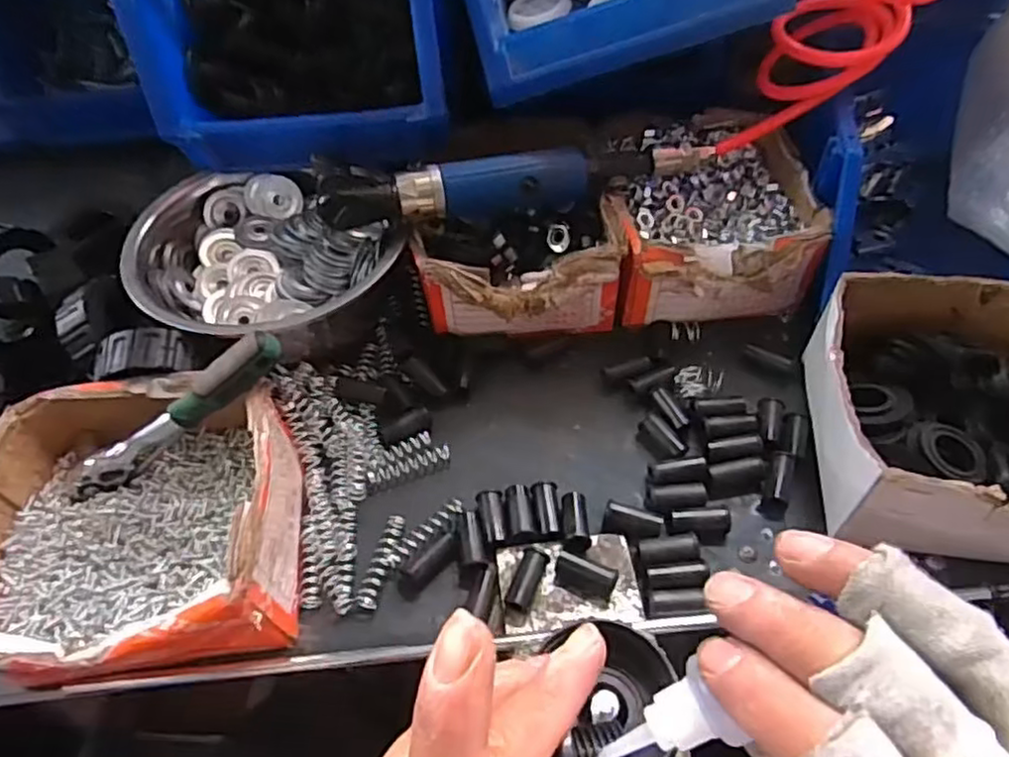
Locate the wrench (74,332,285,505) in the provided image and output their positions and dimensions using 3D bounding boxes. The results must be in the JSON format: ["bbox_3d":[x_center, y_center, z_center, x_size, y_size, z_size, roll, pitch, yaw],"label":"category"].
[{"bbox_3d":[-0.181,0.022,0.376,0.145,0.026,0.017,-35,53,13],"label":"wrench"}]

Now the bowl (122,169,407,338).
[{"bbox_3d":[-0.160,-0.082,0.481,0.180,0.067,0.154,-8,52,-4],"label":"bowl"}]

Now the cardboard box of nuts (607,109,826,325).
[{"bbox_3d":[0.141,-0.120,0.502,0.138,0.073,0.171,-4,52,-1],"label":"cardboard box of nuts"}]

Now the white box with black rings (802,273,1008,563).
[{"bbox_3d":[0.251,0.023,0.383,0.145,0.075,0.153,4,52,6],"label":"white box with black rings"}]

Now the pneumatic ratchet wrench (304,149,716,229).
[{"bbox_3d":[0.013,-0.132,0.449,0.263,0.044,0.034,-12,52,-7],"label":"pneumatic ratchet wrench"}]

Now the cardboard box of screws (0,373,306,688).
[{"bbox_3d":[-0.193,0.078,0.364,0.157,0.074,0.158,0,52,2],"label":"cardboard box of screws"}]

